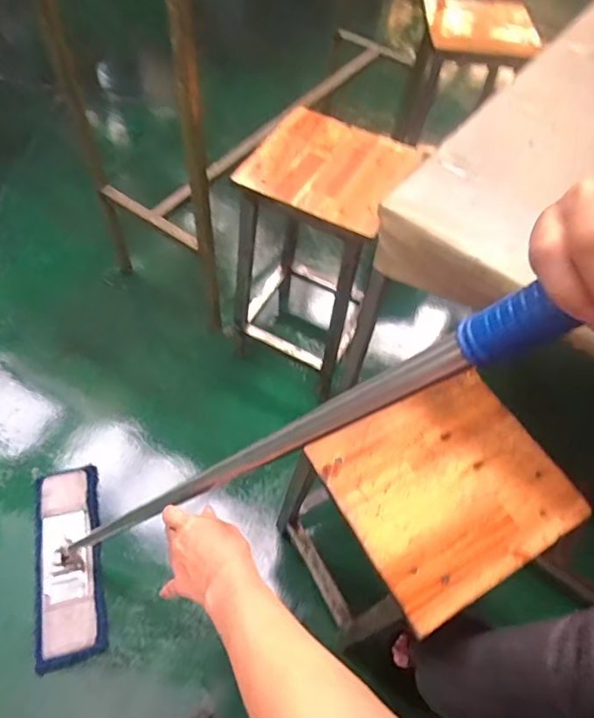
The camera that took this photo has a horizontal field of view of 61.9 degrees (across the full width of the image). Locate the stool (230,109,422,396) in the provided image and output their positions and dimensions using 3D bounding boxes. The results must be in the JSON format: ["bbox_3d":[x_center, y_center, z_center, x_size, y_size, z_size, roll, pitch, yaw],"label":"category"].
[{"bbox_3d":[0.042,-0.244,1.201,0.316,0.540,0.344,24,59,9],"label":"stool"}]

